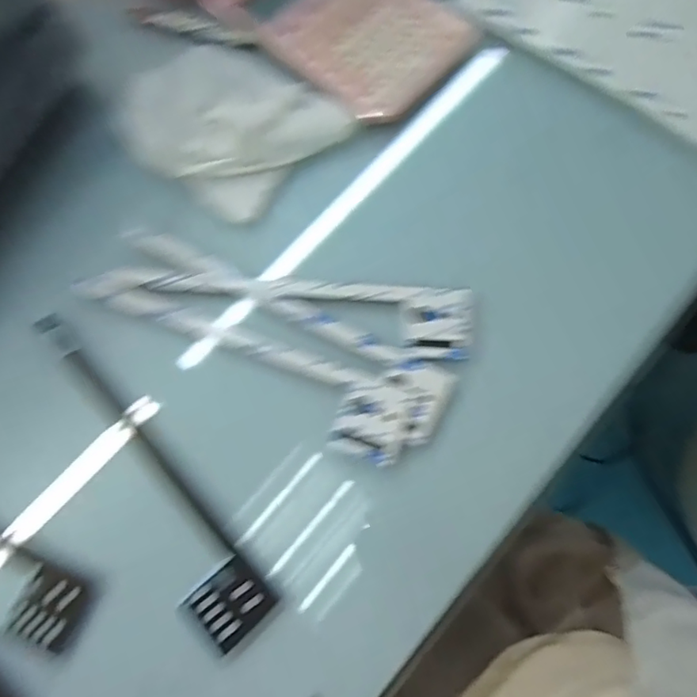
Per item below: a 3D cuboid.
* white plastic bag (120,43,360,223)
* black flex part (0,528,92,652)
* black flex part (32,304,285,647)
[{"bbox_3d":[-0.083,-0.153,0.381,0.138,0.017,0.108,31,76,14],"label":"white plastic bag"},{"bbox_3d":[-0.238,0.098,0.309,0.213,0.006,0.033,24,74,12],"label":"black flex part"},{"bbox_3d":[-0.123,0.066,0.312,0.038,0.004,0.219,-41,73,-10],"label":"black flex part"}]

